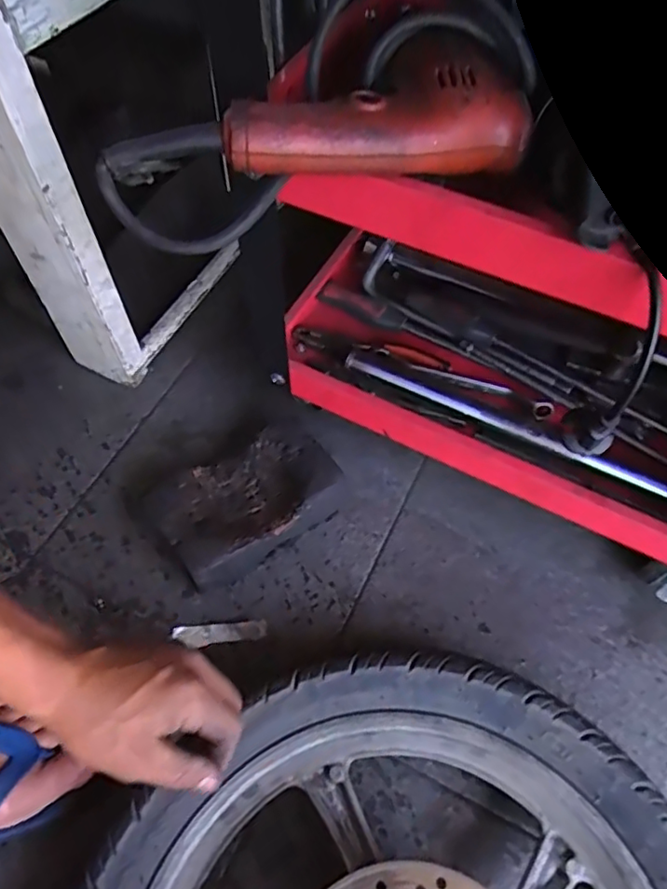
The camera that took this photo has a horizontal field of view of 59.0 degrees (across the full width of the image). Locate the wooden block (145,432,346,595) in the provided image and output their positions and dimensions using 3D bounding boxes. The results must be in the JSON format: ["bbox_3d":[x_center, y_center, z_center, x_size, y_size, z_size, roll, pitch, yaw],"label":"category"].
[{"bbox_3d":[-0.084,0.053,0.580,0.174,0.058,0.109,-31,65,-19],"label":"wooden block"}]

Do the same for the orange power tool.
[{"bbox_3d":[0.021,-0.197,0.353,0.179,0.042,0.087,-13,60,-10],"label":"orange power tool"}]

